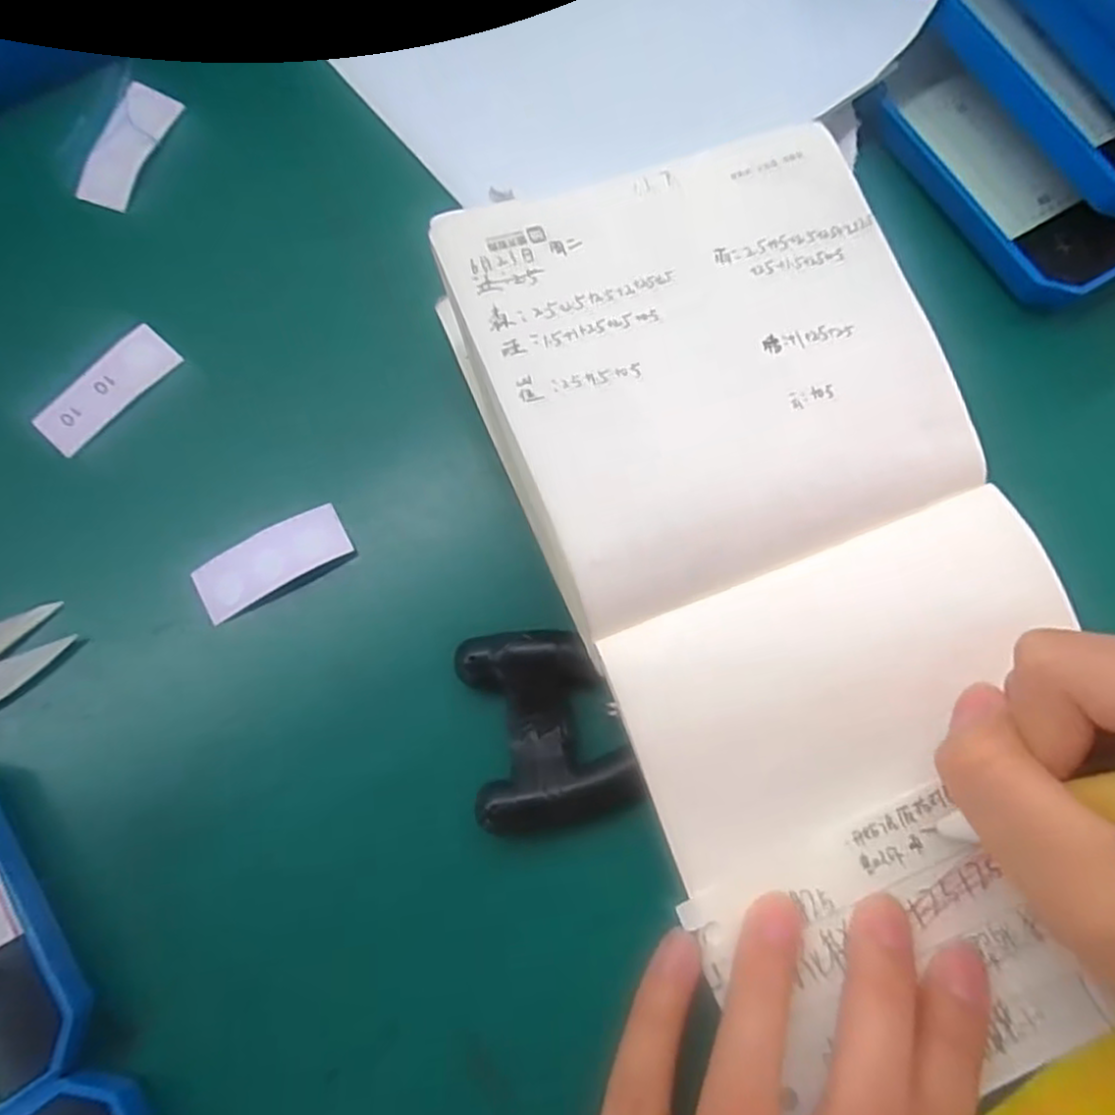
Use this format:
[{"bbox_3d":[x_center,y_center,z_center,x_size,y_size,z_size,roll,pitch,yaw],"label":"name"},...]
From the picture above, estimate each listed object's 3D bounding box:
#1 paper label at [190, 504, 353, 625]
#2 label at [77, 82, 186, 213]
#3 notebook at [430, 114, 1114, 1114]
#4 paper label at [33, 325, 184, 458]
[{"bbox_3d":[-0.084,0.001,0.209,0.044,0.005,0.019,-30,79,-7],"label":"paper label"},{"bbox_3d":[-0.148,-0.142,0.246,0.017,0.007,0.047,22,82,-6],"label":"label"},{"bbox_3d":[0.065,0.001,0.181,0.126,0.038,0.233,-21,76,-4],"label":"notebook"},{"bbox_3d":[-0.142,-0.054,0.225,0.017,0.005,0.045,42,80,8],"label":"paper label"}]

